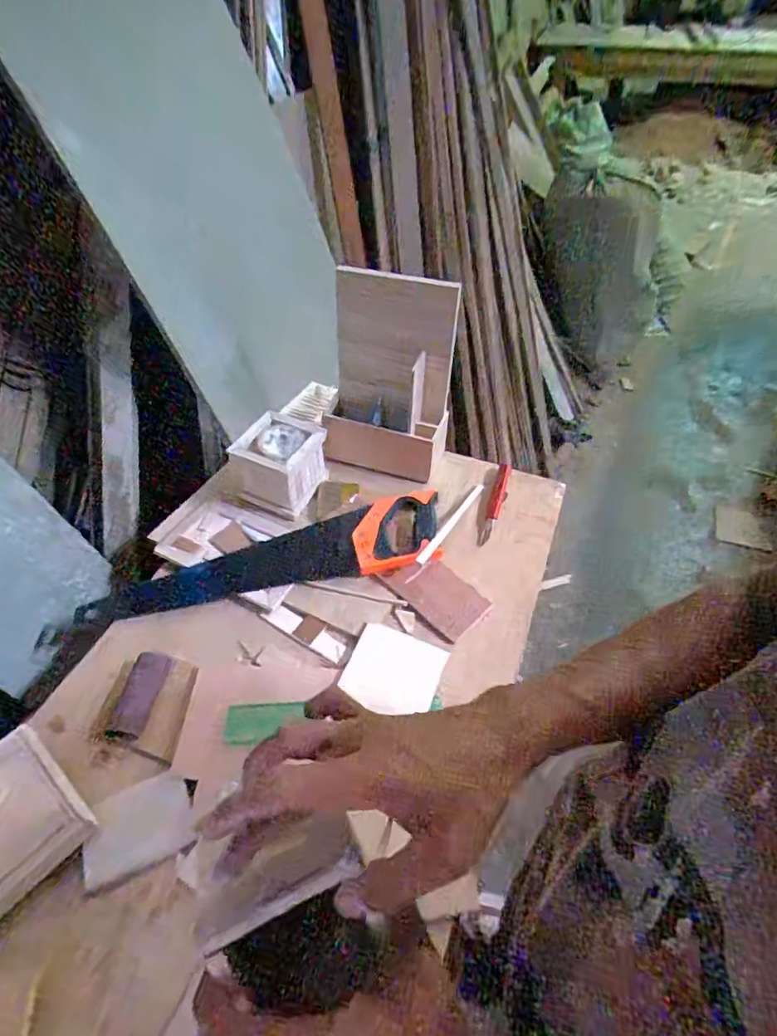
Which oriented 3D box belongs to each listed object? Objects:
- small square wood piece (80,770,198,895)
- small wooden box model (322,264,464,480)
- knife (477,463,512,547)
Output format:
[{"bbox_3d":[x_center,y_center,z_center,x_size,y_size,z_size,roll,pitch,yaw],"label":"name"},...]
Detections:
[{"bbox_3d":[-0.258,0.316,0.549,0.101,0.004,0.077,-13,66,-28],"label":"small square wood piece"},{"bbox_3d":[0.001,-0.229,0.860,0.202,0.278,0.168,5,48,5],"label":"small wooden box model"},{"bbox_3d":[0.177,-0.030,0.865,0.023,0.008,0.202,17,50,10],"label":"knife"}]

